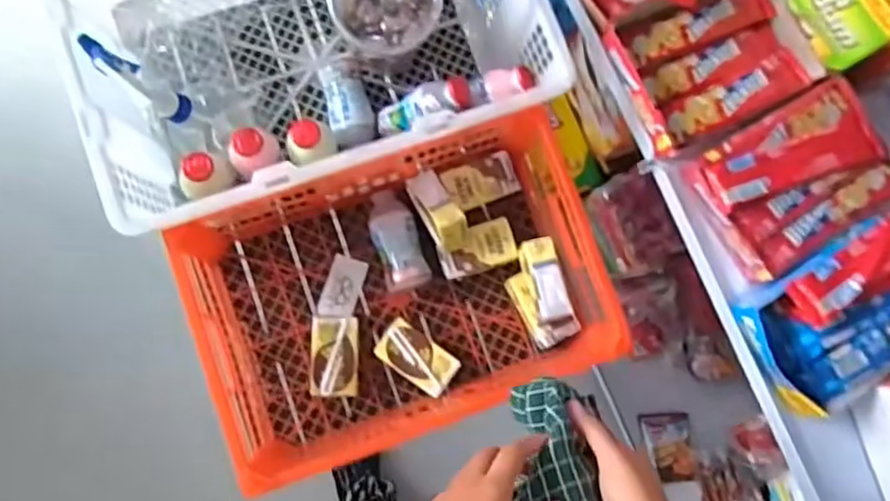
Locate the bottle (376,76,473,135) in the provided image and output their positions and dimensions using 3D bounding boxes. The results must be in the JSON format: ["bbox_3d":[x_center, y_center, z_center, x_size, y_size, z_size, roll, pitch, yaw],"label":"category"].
[{"bbox_3d":[-0.027,-0.160,0.748,0.111,0.036,0.035,-17,82,30],"label":"bottle"}]

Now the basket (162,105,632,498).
[{"bbox_3d":[-0.048,0.046,0.720,0.391,0.147,0.268,-19,84,-7],"label":"basket"}]

